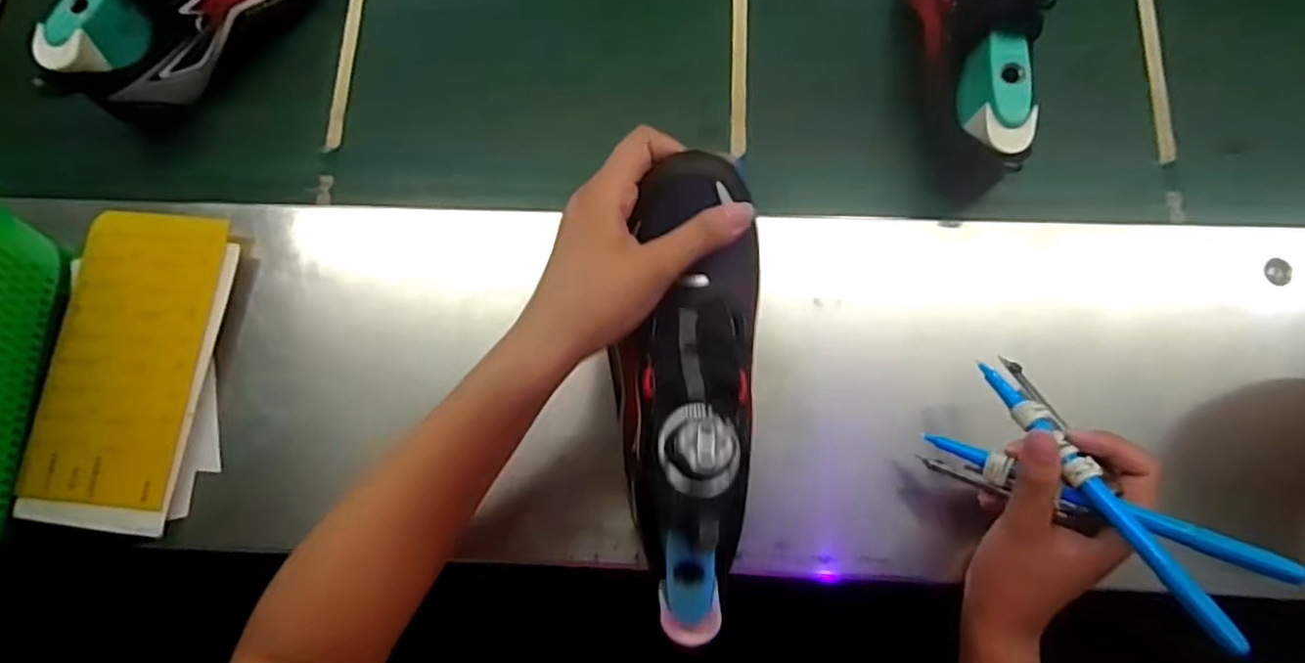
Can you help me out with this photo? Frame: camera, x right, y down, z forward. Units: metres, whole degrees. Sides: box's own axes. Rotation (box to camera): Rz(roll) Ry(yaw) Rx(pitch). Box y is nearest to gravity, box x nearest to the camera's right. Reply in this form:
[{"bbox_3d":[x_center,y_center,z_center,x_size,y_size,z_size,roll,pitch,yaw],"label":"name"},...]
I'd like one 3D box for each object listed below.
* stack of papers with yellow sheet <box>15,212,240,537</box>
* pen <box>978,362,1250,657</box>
[{"bbox_3d":[-0.344,0.022,0.459,0.112,0.021,0.208,-2,75,1],"label":"stack of papers with yellow sheet"},{"bbox_3d":[0.219,0.076,0.341,0.011,0.010,0.166,-23,51,-4],"label":"pen"}]

